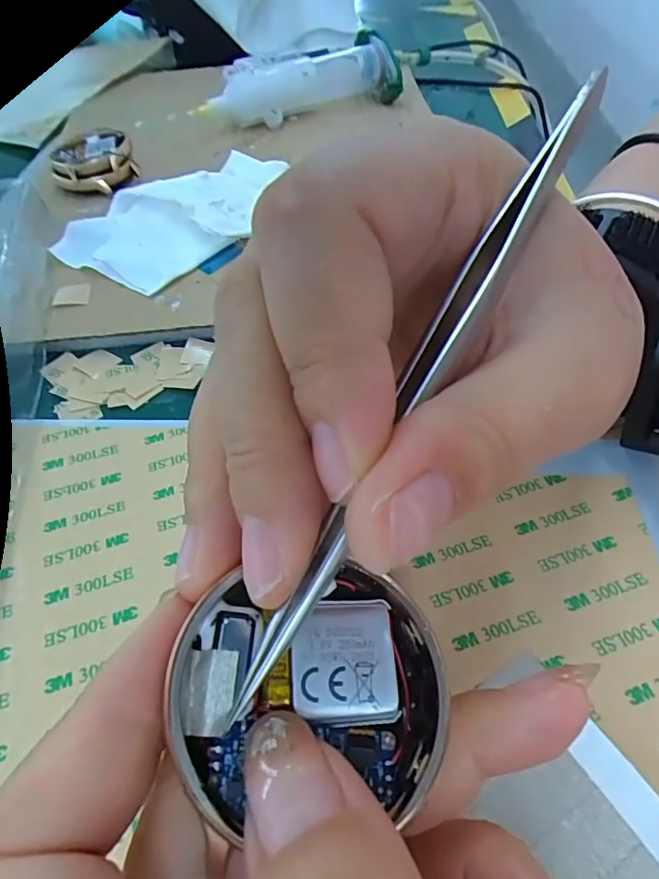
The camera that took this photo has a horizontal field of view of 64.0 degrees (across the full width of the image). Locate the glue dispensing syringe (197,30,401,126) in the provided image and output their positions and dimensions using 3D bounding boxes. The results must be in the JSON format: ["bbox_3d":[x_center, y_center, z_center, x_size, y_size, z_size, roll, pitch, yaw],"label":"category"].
[{"bbox_3d":[-0.019,-0.237,0.351,0.137,0.032,0.034,-18,54,-12],"label":"glue dispensing syringe"}]

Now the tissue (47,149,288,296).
[{"bbox_3d":[-0.073,-0.114,0.266,0.116,0.016,0.069,-39,59,-25],"label":"tissue"}]

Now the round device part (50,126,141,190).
[{"bbox_3d":[-0.135,-0.160,0.305,0.045,0.018,0.051,-12,53,-8],"label":"round device part"}]

